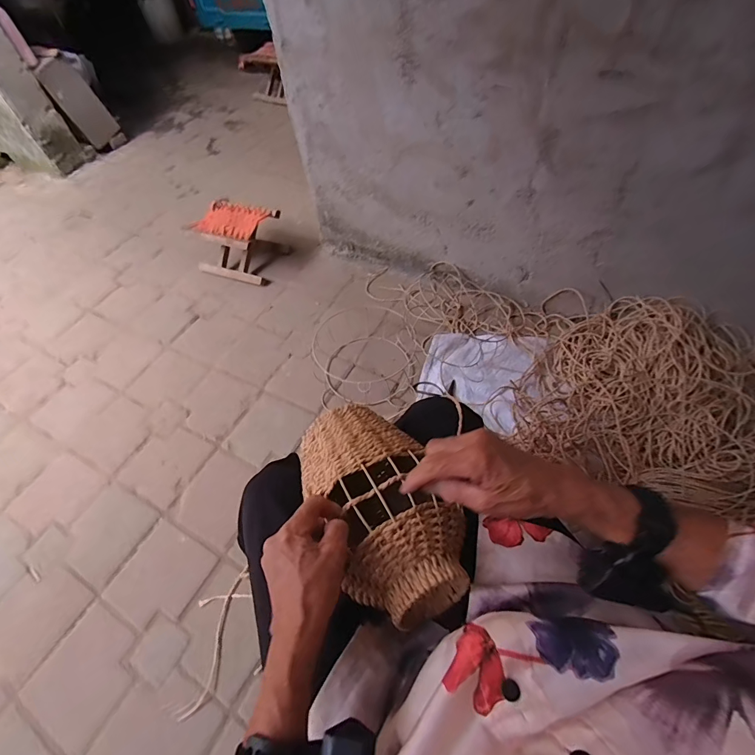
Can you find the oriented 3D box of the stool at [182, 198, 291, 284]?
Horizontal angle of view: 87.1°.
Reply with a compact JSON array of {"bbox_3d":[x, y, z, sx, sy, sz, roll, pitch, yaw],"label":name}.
[{"bbox_3d":[-0.513,-0.510,1.473,0.286,0.185,0.241,12,57,12],"label":"stool"}]

